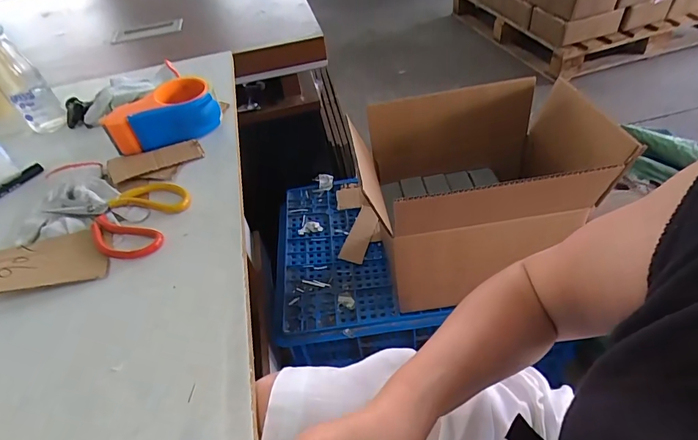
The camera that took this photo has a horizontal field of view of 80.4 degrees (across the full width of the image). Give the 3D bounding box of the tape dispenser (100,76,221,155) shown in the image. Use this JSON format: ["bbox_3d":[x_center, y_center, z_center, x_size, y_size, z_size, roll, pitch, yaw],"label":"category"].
[{"bbox_3d":[-0.274,-0.160,0.619,0.153,0.063,0.087,-16,46,-8],"label":"tape dispenser"}]

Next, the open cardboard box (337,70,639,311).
[{"bbox_3d":[0.246,-0.047,0.786,0.385,0.315,0.298,-11,46,-3],"label":"open cardboard box"}]

